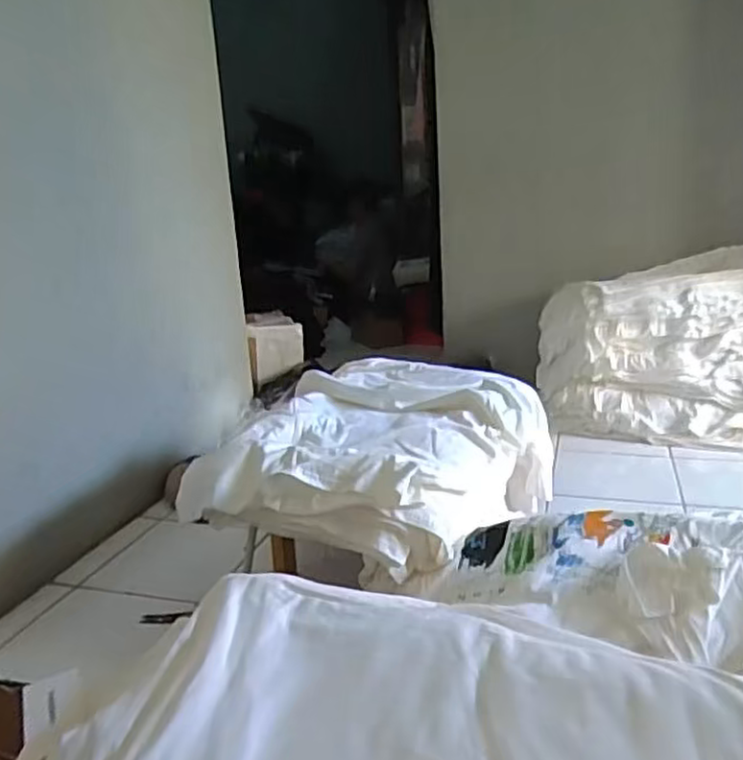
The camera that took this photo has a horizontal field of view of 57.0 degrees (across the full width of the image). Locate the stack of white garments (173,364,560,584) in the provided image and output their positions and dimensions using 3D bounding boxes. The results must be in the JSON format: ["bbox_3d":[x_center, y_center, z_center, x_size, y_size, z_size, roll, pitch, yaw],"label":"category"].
[{"bbox_3d":[0.022,0.147,1.410,0.585,0.193,0.714,4,18,25],"label":"stack of white garments"}]

